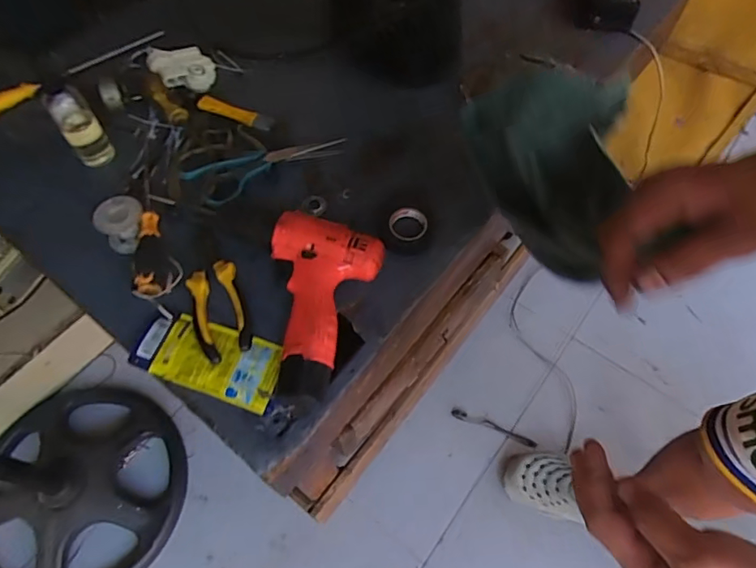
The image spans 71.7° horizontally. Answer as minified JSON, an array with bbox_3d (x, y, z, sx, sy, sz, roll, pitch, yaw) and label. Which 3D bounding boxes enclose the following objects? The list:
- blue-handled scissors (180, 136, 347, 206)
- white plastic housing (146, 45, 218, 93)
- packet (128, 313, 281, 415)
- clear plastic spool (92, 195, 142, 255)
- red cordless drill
[{"bbox_3d":[-0.126,-0.137,0.621,0.196,0.023,0.056,-23,63,-14],"label":"blue-handled scissors"},{"bbox_3d":[-0.268,-0.296,0.713,0.085,0.033,0.060,-6,61,-4],"label":"white plastic housing"},{"bbox_3d":[-0.169,0.073,0.525,0.142,0.015,0.069,17,60,8],"label":"packet"},{"bbox_3d":[-0.283,-0.064,0.581,0.045,0.047,0.053,-11,61,-7],"label":"clear plastic spool"},{"bbox_3d":[-0.072,0.014,0.539,0.115,0.061,0.174,19,62,10],"label":"red cordless drill"}]

